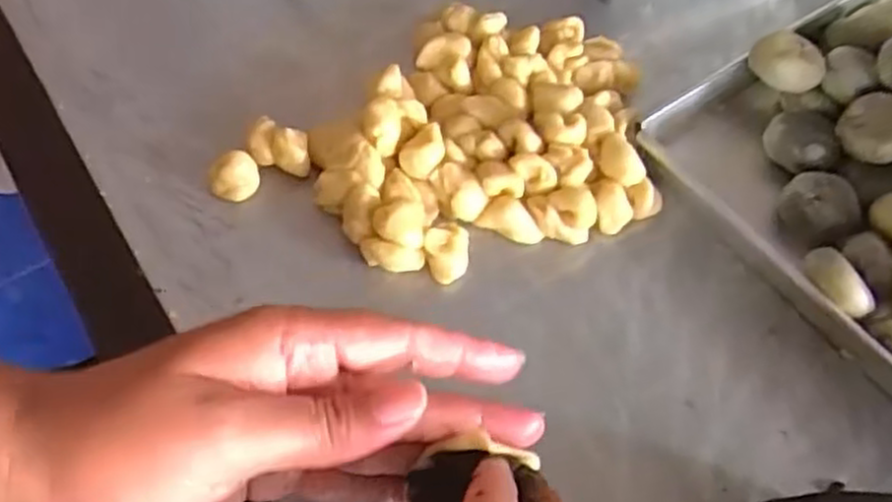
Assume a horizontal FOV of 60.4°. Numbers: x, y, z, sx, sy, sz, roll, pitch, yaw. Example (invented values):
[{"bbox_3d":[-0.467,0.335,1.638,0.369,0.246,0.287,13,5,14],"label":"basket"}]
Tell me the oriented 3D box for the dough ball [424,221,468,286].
[{"bbox_3d":[0.000,0.001,0.388,0.022,0.016,0.027,4,57,-2],"label":"dough ball"}]

